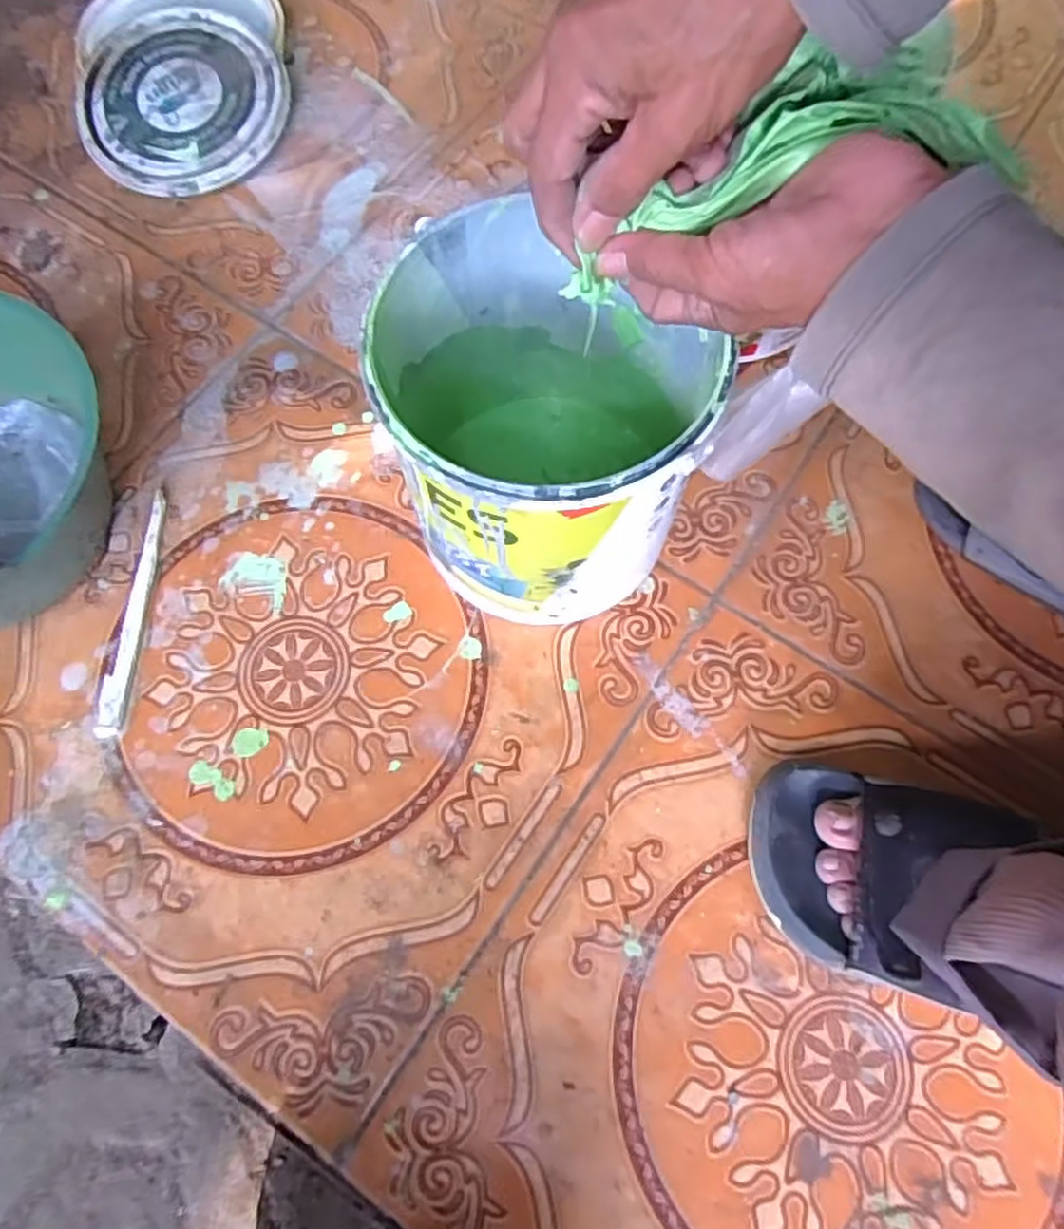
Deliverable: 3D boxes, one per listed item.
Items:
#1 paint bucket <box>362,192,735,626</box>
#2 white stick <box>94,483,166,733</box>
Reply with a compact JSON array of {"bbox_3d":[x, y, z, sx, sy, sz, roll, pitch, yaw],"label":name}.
[{"bbox_3d":[0.008,-0.106,0.452,0.170,0.184,0.178,0,70,0],"label":"paint bucket"},{"bbox_3d":[-0.268,-0.004,0.514,0.018,0.008,0.171,3,70,2],"label":"white stick"}]

